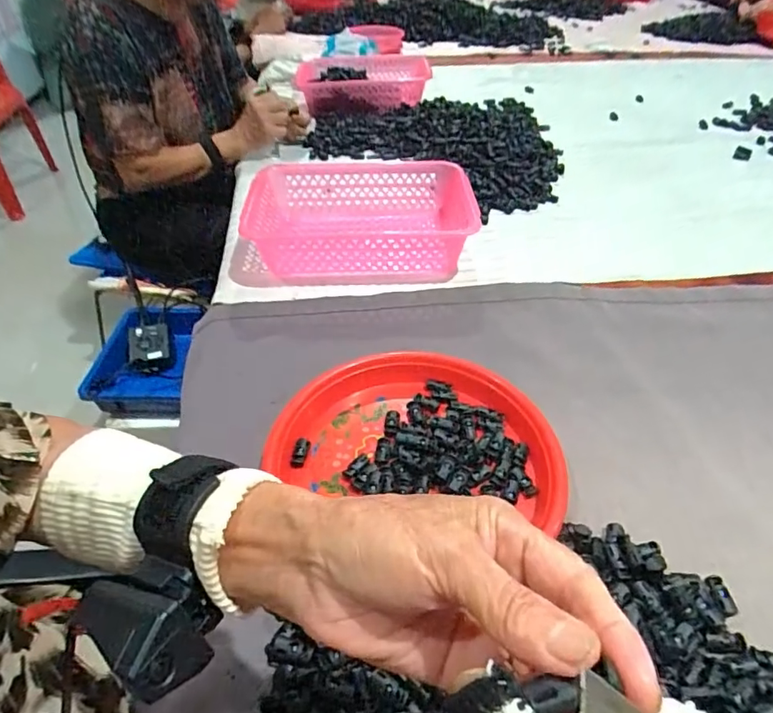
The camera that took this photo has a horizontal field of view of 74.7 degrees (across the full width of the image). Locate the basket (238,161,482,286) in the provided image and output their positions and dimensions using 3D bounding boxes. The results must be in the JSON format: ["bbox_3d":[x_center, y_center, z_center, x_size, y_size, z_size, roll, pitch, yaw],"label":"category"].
[{"bbox_3d":[-0.030,-0.198,0.722,0.314,0.072,0.232,-4,44,-4],"label":"basket"}]

